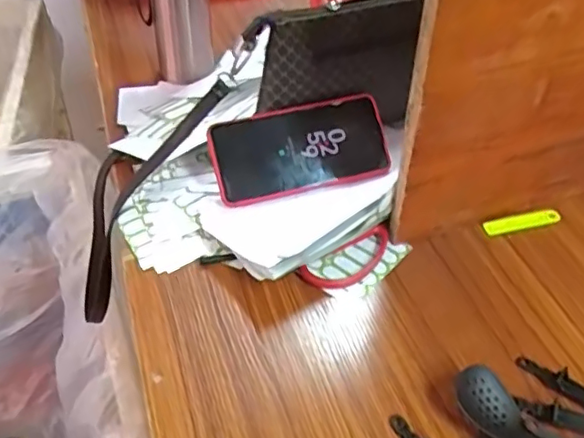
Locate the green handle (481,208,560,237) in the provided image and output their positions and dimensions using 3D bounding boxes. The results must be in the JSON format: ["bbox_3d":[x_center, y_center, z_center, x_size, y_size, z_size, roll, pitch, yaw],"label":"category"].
[{"bbox_3d":[0.218,0.003,0.549,0.075,0.004,0.017,-12,63,-8],"label":"green handle"}]

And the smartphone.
[{"bbox_3d":[0.010,-0.065,0.543,0.163,0.079,0.014,-14,2,-10],"label":"smartphone"}]

